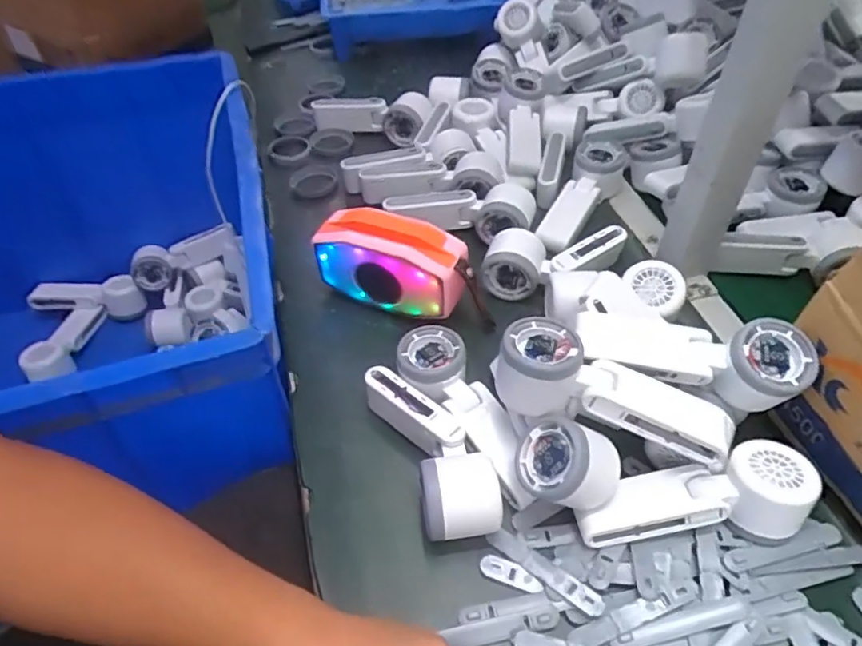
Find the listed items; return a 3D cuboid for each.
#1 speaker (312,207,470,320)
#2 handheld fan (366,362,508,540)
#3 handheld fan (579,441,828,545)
[{"bbox_3d":[-0.038,-0.054,0.570,0.151,0.092,0.058,17,52,16],"label":"speaker"},{"bbox_3d":[0.001,0.101,0.467,0.058,0.048,0.153,-20,52,-15],"label":"handheld fan"},{"bbox_3d":[0.190,0.132,0.425,0.162,0.050,0.058,-7,49,-4],"label":"handheld fan"}]

